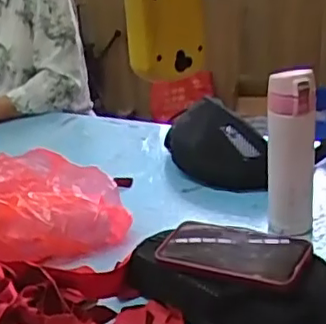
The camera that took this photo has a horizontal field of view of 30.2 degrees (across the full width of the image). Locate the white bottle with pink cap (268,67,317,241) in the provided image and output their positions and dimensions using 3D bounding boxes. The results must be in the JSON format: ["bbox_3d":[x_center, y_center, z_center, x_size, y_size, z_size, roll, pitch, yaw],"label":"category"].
[{"bbox_3d":[0.165,-0.007,0.778,0.060,0.225,0.068,2,25,11],"label":"white bottle with pink cap"}]

